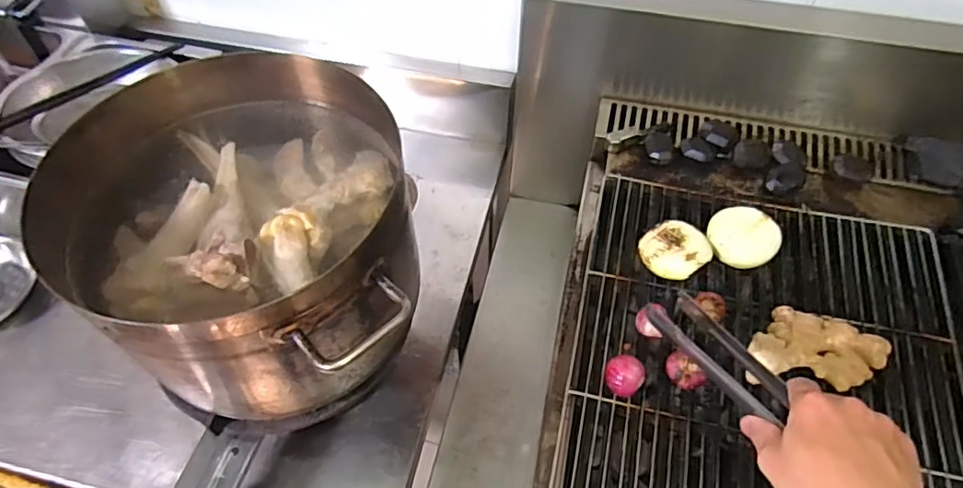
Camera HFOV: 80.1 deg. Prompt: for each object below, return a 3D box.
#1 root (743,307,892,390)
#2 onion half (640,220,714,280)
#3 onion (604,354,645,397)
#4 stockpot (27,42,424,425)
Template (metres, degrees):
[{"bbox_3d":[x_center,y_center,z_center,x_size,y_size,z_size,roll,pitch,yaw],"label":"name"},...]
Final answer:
[{"bbox_3d":[0.342,0.110,0.596,0.139,0.030,0.083,4,54,3],"label":"root"},{"bbox_3d":[0.217,0.014,0.656,0.073,0.042,0.068,0,54,0],"label":"onion half"},{"bbox_3d":[0.142,0.138,0.579,0.037,0.041,0.038,28,59,18],"label":"onion"},{"bbox_3d":[-0.221,-0.004,0.599,0.333,0.218,0.312,8,55,5],"label":"stockpot"}]

